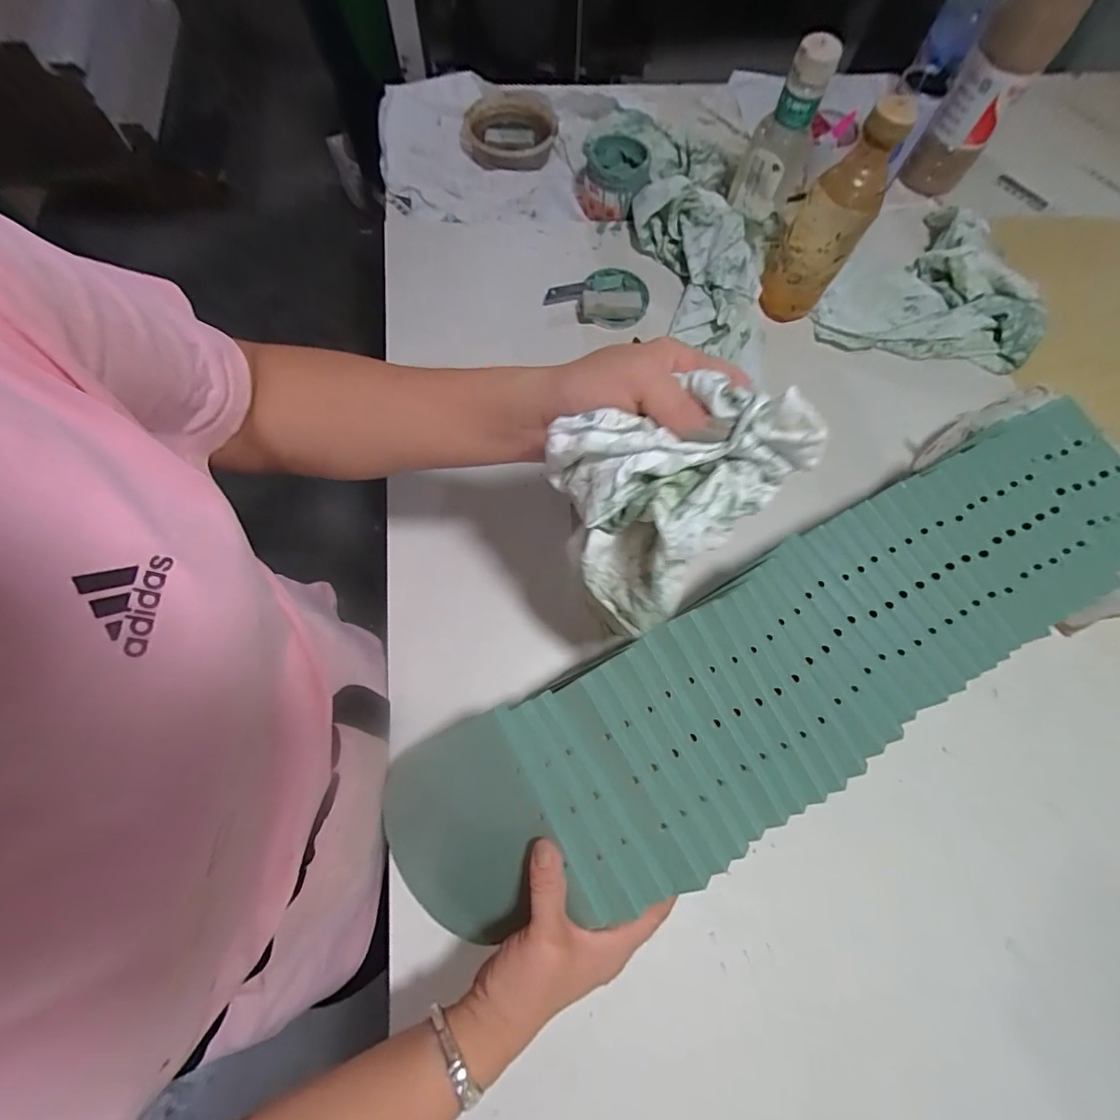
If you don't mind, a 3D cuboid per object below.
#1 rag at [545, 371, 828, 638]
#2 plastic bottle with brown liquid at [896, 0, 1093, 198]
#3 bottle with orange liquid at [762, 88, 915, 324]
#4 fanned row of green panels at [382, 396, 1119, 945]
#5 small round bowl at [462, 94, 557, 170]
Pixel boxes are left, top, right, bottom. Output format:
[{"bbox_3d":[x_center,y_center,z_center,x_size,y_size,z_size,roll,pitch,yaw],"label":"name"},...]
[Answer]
[{"bbox_3d":[0.057,-0.036,0.282,0.096,0.128,0.099,-35,76,-13],"label":"rag"},{"bbox_3d":[0.542,-0.601,0.606,0.086,0.311,0.071,31,72,8],"label":"plastic bottle with brown liquid"},{"bbox_3d":[0.286,-0.360,0.532,0.077,0.202,0.062,27,72,7],"label":"bottle with orange liquid"},{"bbox_3d":[0.171,0.083,0.383,0.655,0.105,0.153,-28,74,-6],"label":"fanned row of green panels"},{"bbox_3d":[-0.072,-0.604,0.705,0.131,0.026,0.130,-3,71,-4],"label":"small round bowl"}]

